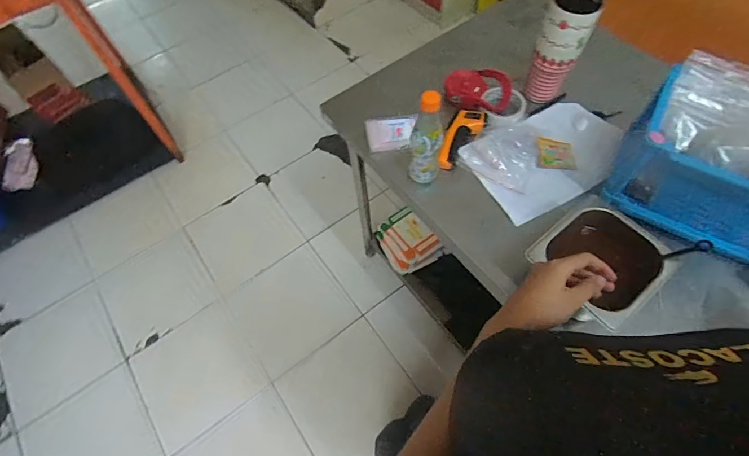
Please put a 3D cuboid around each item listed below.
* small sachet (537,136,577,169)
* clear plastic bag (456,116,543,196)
[{"bbox_3d":[0.369,-0.152,0.816,0.079,0.004,0.080,8,59,-5],"label":"small sachet"},{"bbox_3d":[0.268,-0.169,0.835,0.146,0.030,0.166,22,66,15],"label":"clear plastic bag"}]

